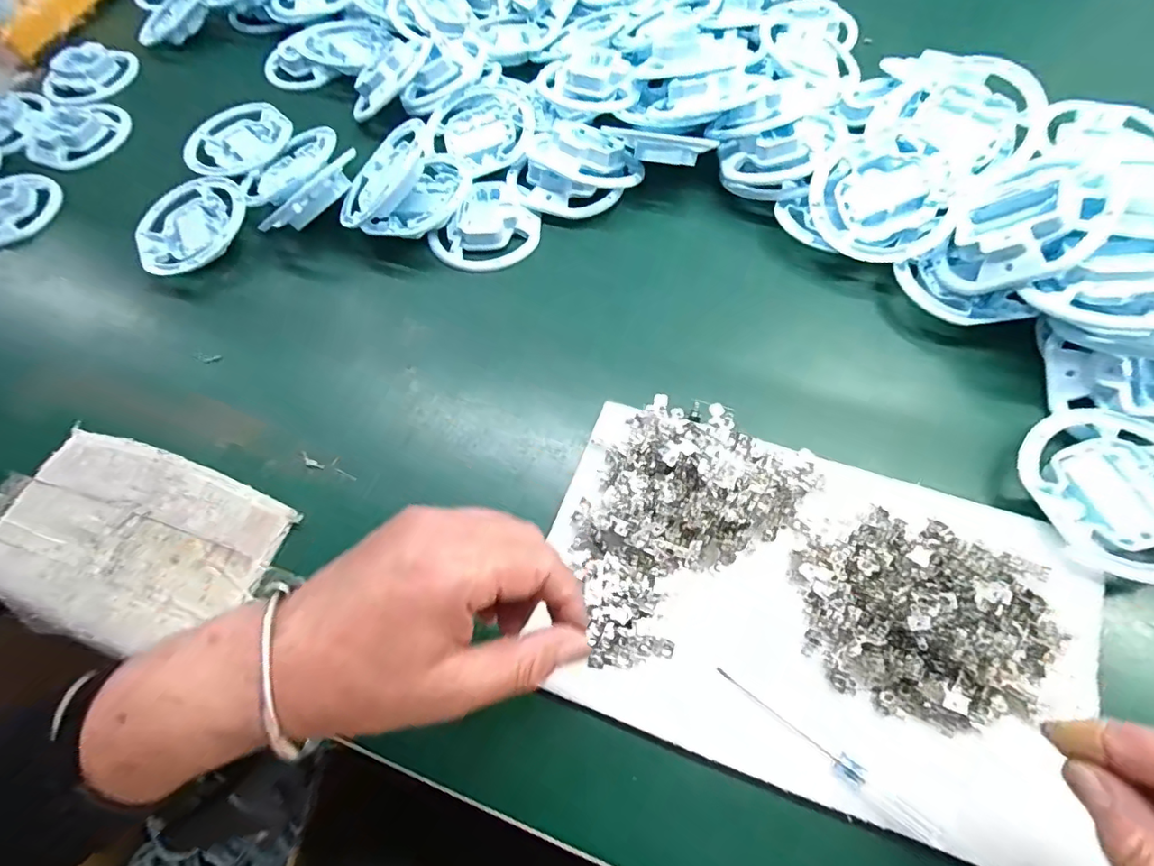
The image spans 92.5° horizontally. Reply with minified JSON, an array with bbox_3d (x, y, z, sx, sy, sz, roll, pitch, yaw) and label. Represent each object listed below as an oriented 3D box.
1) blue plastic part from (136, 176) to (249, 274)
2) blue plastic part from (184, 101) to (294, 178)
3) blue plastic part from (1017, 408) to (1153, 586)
[{"bbox_3d":[-0.349,-0.187,0.492,0.096,0.029,0.100,-2,64,4],"label":"blue plastic part"},{"bbox_3d":[-0.334,-0.284,0.544,0.098,0.021,0.100,-2,64,4],"label":"blue plastic part"},{"bbox_3d":[0.327,0.032,0.329,0.109,0.013,0.105,-2,64,4],"label":"blue plastic part"}]

